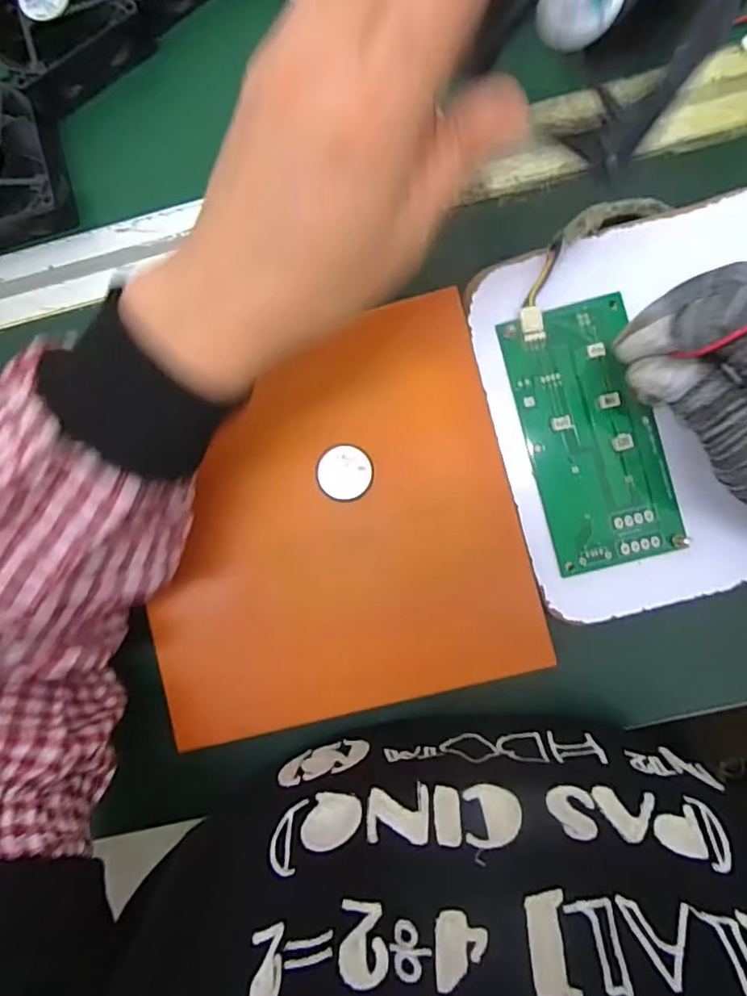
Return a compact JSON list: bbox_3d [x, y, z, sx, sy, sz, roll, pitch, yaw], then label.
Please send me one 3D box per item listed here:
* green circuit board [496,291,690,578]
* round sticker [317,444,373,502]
[{"bbox_3d":[0.111,-0.032,0.301,0.066,0.009,0.133,-17,89,3],"label":"green circuit board"},{"bbox_3d":[-0.015,-0.013,0.304,0.028,0.004,0.028,0,87,5],"label":"round sticker"}]

